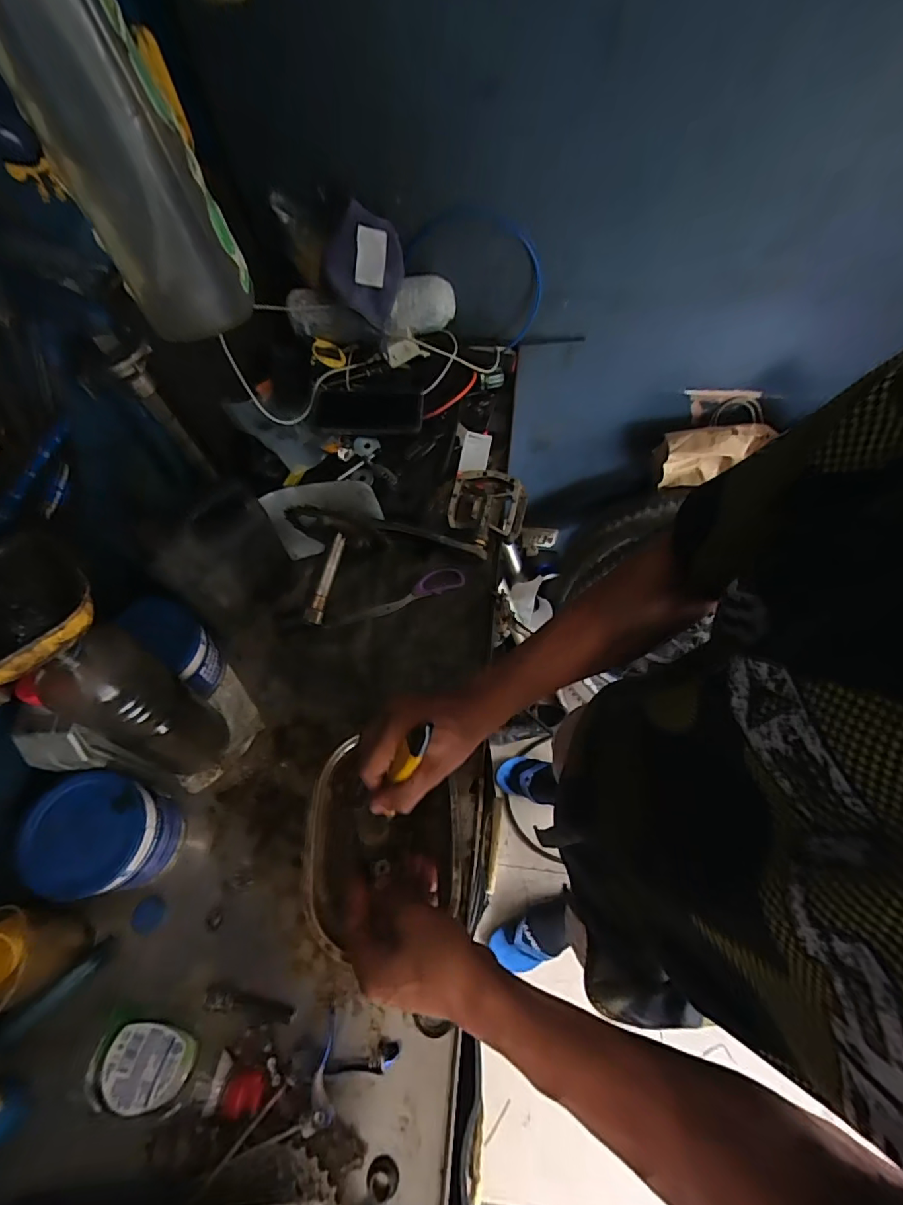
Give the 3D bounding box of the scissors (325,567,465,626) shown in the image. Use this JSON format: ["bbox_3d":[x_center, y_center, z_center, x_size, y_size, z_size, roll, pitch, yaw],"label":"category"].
[{"bbox_3d":[-0.073,-0.008,0.663,0.186,0.009,0.035,-19,64,-9],"label":"scissors"}]

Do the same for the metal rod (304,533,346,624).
[{"bbox_3d":[-0.153,-0.031,0.615,0.018,0.013,0.115,13,76,8],"label":"metal rod"}]

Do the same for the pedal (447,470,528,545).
[{"bbox_3d":[0.049,-0.131,0.693,0.102,0.032,0.108,12,64,7],"label":"pedal"}]

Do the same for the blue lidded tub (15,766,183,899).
[{"bbox_3d":[-0.335,0.229,0.492,0.100,0.102,0.099,0,63,1],"label":"blue lidded tub"}]

